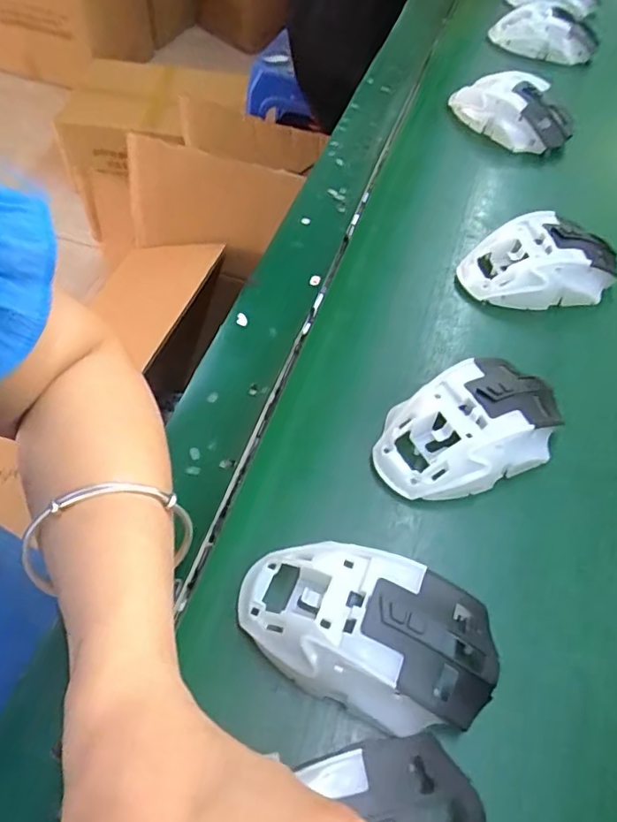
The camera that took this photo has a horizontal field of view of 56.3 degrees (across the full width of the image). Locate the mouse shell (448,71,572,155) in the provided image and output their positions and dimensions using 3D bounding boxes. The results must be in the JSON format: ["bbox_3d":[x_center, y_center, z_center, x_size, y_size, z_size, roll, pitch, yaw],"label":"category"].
[{"bbox_3d":[0.183,-0.272,0.518,0.047,0.047,0.103,-33,64,-24],"label":"mouse shell"}]

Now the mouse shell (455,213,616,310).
[{"bbox_3d":[0.164,-0.105,0.405,0.108,0.039,0.059,-7,56,-10],"label":"mouse shell"}]

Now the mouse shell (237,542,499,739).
[{"bbox_3d":[0.025,0.096,0.255,0.113,0.037,0.063,22,57,10],"label":"mouse shell"}]

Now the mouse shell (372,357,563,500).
[{"bbox_3d":[0.090,0.009,0.320,0.105,0.039,0.060,-20,59,-17],"label":"mouse shell"}]

